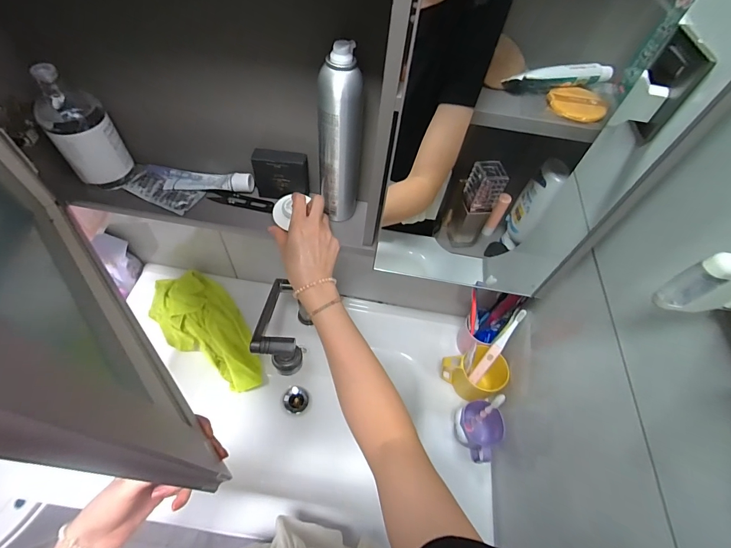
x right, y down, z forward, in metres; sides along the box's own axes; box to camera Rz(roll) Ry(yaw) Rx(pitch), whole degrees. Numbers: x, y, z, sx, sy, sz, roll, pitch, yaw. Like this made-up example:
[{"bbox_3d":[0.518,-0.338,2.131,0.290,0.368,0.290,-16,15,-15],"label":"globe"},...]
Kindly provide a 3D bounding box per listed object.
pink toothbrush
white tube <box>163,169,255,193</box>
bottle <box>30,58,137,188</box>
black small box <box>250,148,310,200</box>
[{"bbox_3d":[0.265,0.150,0.721,0.021,0.194,0.022,33,27,16],"label":"pink toothbrush"},{"bbox_3d":[-0.243,-0.147,0.555,0.134,0.022,0.038,5,56,-2],"label":"white tube"},{"bbox_3d":[-0.382,-0.189,0.489,0.073,0.163,0.060,-34,65,-24],"label":"bottle"},{"bbox_3d":[-0.124,-0.147,0.527,0.077,0.073,0.021,-1,57,-5],"label":"black small box"}]

